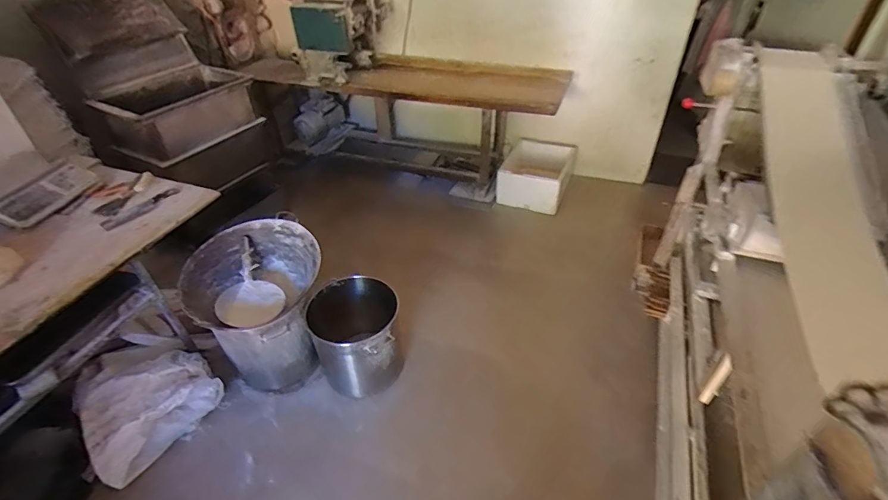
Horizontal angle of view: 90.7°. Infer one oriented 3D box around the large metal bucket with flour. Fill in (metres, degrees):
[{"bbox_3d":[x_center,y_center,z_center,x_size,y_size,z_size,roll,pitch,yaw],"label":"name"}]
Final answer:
[{"bbox_3d":[-0.731,0.222,1.764,0.501,0.499,0.461,-18,42,-19],"label":"large metal bucket with flour"}]

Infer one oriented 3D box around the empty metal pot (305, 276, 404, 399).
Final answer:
[{"bbox_3d":[-0.332,0.365,1.763,0.329,0.407,0.315,-1,40,1],"label":"empty metal pot"}]

